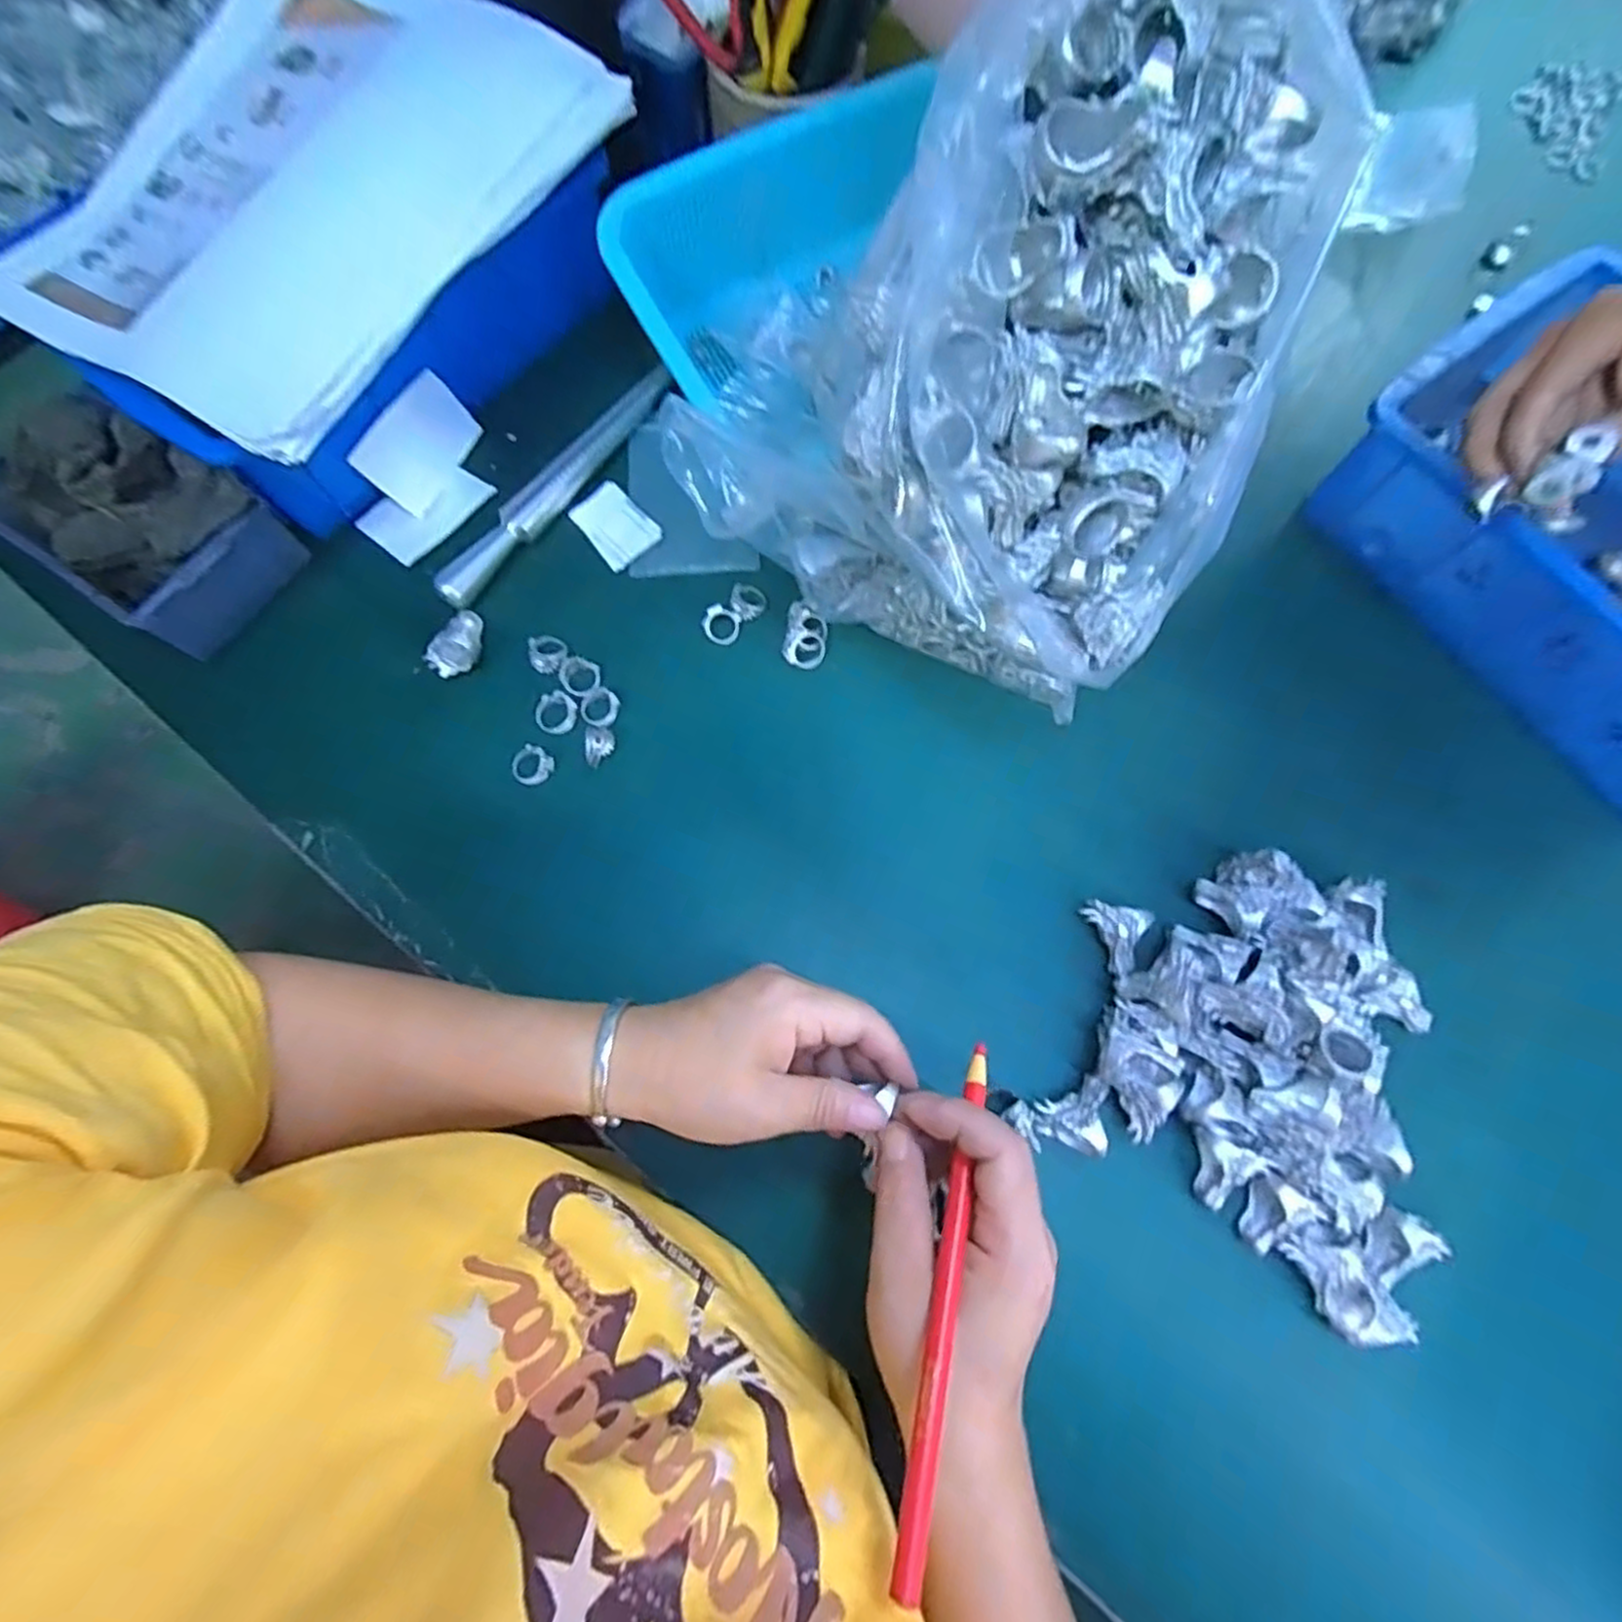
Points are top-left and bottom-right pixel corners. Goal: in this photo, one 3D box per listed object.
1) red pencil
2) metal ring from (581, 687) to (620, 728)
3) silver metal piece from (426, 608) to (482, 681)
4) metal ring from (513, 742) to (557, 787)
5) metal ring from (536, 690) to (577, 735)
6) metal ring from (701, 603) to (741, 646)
[{"bbox_3d":[0.049,0.162,0.255,0.007,0.004,0.168,17,51,5],"label":"red pencil"},{"bbox_3d":[-0.123,-0.061,0.418,0.021,0.007,0.023,0,73,0],"label":"metal ring"},{"bbox_3d":[-0.204,-0.097,0.418,0.021,0.018,0.042,24,75,6],"label":"silver metal piece"},{"bbox_3d":[-0.158,-0.026,0.408,0.020,0.007,0.022,0,73,0],"label":"metal ring"},{"bbox_3d":[-0.148,-0.057,0.417,0.024,0.007,0.024,0,73,0],"label":"metal ring"},{"bbox_3d":[-0.054,-0.111,0.431,0.023,0.004,0.022,-1,95,-13],"label":"metal ring"}]

